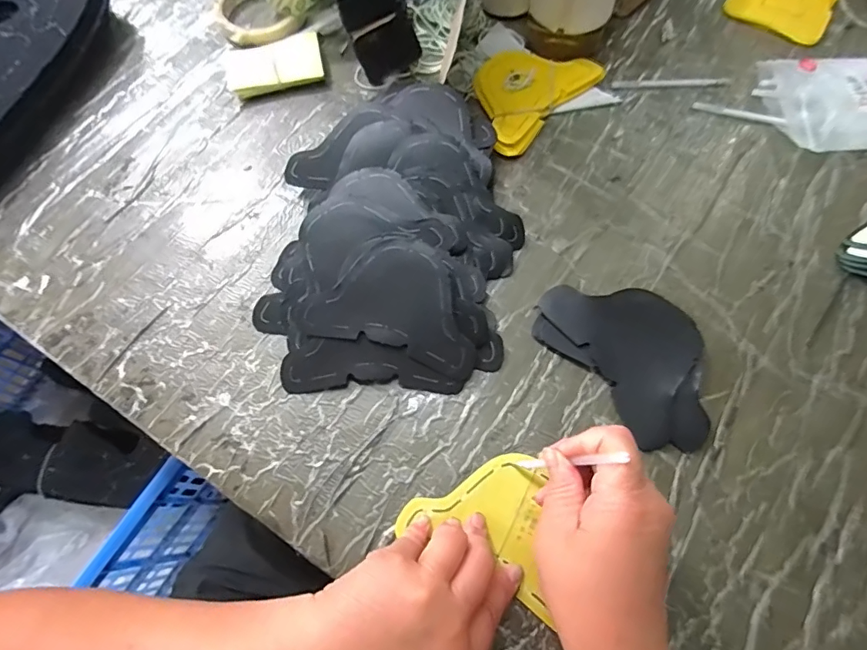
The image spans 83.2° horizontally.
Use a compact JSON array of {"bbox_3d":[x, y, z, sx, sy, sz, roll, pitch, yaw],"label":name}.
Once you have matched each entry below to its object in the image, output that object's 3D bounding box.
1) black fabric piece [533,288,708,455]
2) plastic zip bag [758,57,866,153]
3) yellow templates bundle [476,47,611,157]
[{"bbox_3d":[0.151,0.020,0.366,0.097,0.010,0.145,-30,70,-10],"label":"black fabric piece"},{"bbox_3d":[0.407,-0.207,0.455,0.177,0.033,0.110,1,68,2],"label":"plastic zip bag"},{"bbox_3d":[0.086,-0.230,0.478,0.094,0.021,0.140,41,75,16],"label":"yellow templates bundle"}]

